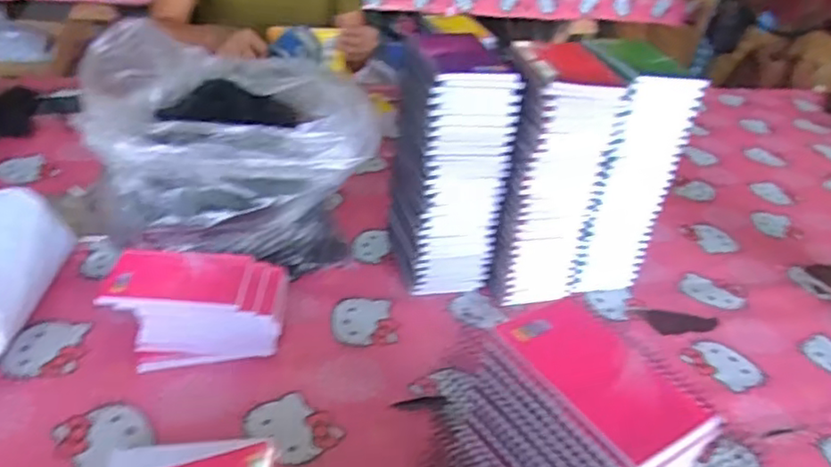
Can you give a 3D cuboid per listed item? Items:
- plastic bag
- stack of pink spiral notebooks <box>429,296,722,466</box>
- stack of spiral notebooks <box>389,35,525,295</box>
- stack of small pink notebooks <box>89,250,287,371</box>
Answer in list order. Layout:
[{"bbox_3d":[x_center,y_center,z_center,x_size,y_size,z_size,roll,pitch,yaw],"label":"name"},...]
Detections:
[{"bbox_3d":[-0.228,-0.095,0.770,0.264,0.202,0.248,-14,38,-30],"label":"plastic bag"},{"bbox_3d":[0.102,0.164,0.482,0.091,0.191,0.151,-15,38,-32],"label":"stack of pink spiral notebooks"},{"bbox_3d":[0.037,-0.069,0.743,0.109,0.269,0.125,0,33,-13],"label":"stack of spiral notebooks"},{"bbox_3d":[-0.218,0.074,0.662,0.168,0.069,0.098,2,32,-9],"label":"stack of small pink notebooks"}]

